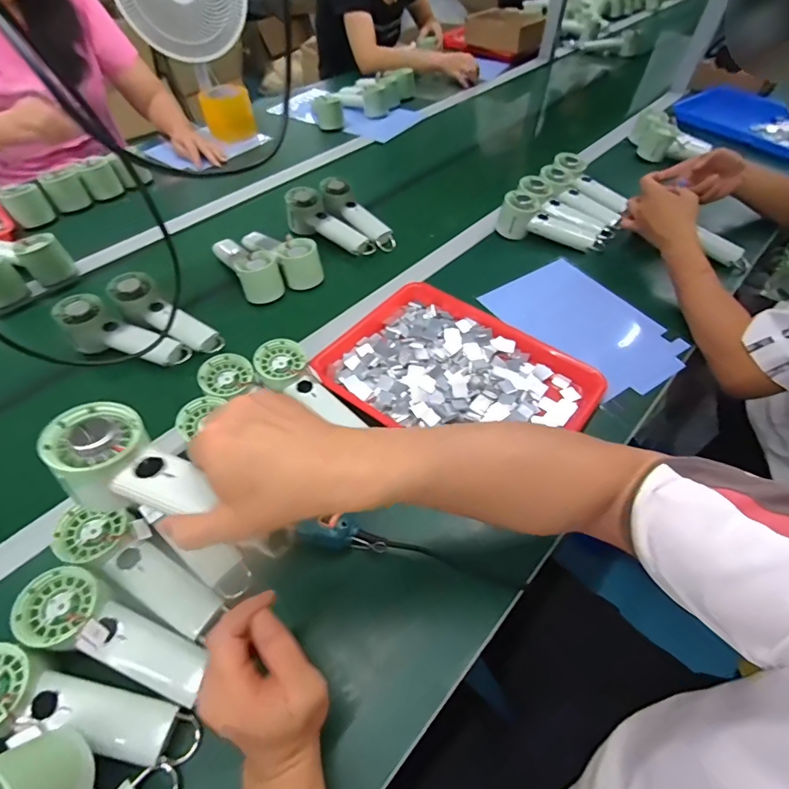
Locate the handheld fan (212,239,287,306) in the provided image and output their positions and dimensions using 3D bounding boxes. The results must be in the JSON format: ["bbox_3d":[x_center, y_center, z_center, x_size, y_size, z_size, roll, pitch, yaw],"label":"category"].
[{"bbox_3d":[-0.260,-0.228,0.746,0.070,0.071,0.160,-32,59,-22],"label":"handheld fan"}]

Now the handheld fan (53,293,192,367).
[{"bbox_3d":[-0.392,-0.082,0.647,0.189,0.056,0.062,20,55,0],"label":"handheld fan"}]

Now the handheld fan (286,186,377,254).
[{"bbox_3d":[-0.119,-0.312,0.824,0.187,0.066,0.052,36,60,10],"label":"handheld fan"}]

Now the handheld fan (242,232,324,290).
[{"bbox_3d":[-0.196,-0.251,0.764,0.069,0.063,0.157,-33,59,-22],"label":"handheld fan"}]

